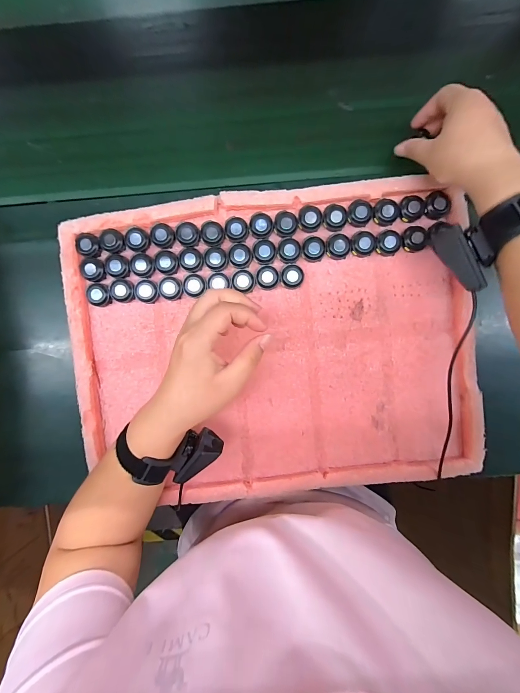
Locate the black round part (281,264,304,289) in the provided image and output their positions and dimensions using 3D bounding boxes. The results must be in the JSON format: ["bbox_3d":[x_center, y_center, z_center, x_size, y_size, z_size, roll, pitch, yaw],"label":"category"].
[{"bbox_3d":[0.040,-0.087,0.365,0.027,0.014,0.028,6,93,1],"label":"black round part"}]

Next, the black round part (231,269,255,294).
[{"bbox_3d":[-0.020,-0.082,0.365,0.028,0.012,0.027,0,93,1],"label":"black round part"}]

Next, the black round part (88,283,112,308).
[{"bbox_3d":[-0.199,-0.064,0.363,0.029,0.008,0.026,41,93,-1],"label":"black round part"}]

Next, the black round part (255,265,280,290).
[{"bbox_3d":[0.010,-0.087,0.366,0.028,0.012,0.030,0,93,1],"label":"black round part"}]

